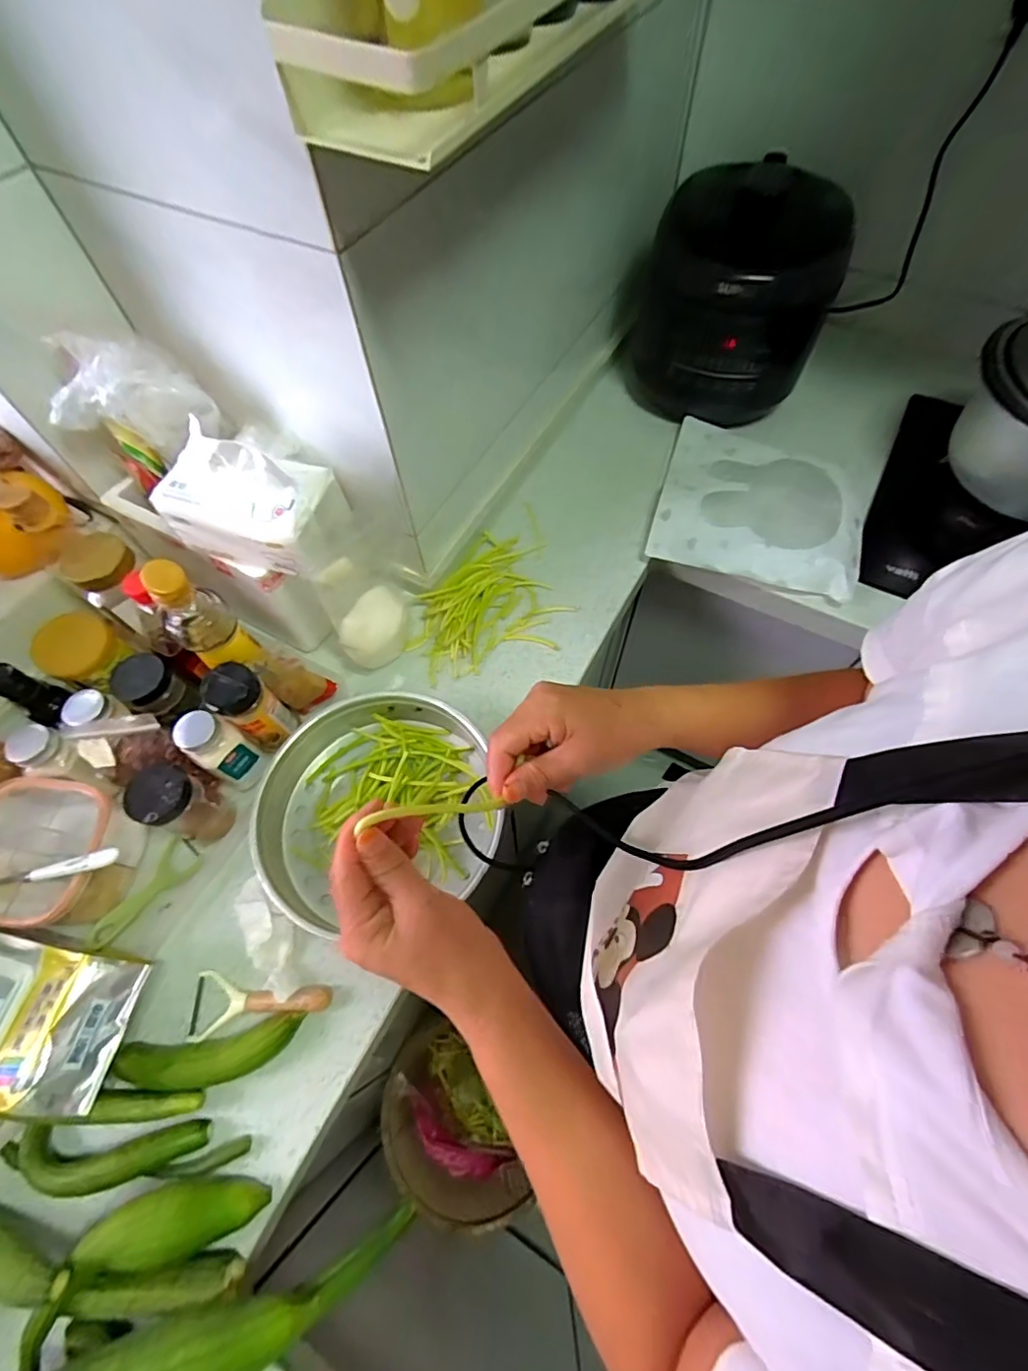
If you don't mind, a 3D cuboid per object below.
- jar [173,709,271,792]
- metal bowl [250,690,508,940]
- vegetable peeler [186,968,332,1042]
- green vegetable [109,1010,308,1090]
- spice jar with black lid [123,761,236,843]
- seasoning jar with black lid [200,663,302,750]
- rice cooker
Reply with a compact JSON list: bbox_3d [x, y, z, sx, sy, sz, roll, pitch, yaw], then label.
[{"bbox_3d":[-0.319,0.073,0.608,0.049,0.118,0.053,25,66,14],"label":"jar"},{"bbox_3d":[-0.145,0.136,0.606,0.247,0.072,0.254,-1,62,2],"label":"metal bowl"},{"bbox_3d":[-0.251,0.318,0.534,0.138,0.026,0.058,5,63,5],"label":"vegetable peeler"},{"bbox_3d":[-0.284,0.345,0.514,0.164,0.039,0.044,-10,62,-3],"label":"green vegetable"},{"bbox_3d":[-0.351,0.126,0.582,0.059,0.109,0.063,21,65,13],"label":"spice jar with black lid"},{"bbox_3d":[-0.289,0.024,0.605,0.054,0.116,0.054,-1,62,2],"label":"seasoning jar with black lid"},{"bbox_3d":[0.328,-0.574,0.838,0.263,0.287,0.241,18,64,11],"label":"rice cooker"}]

